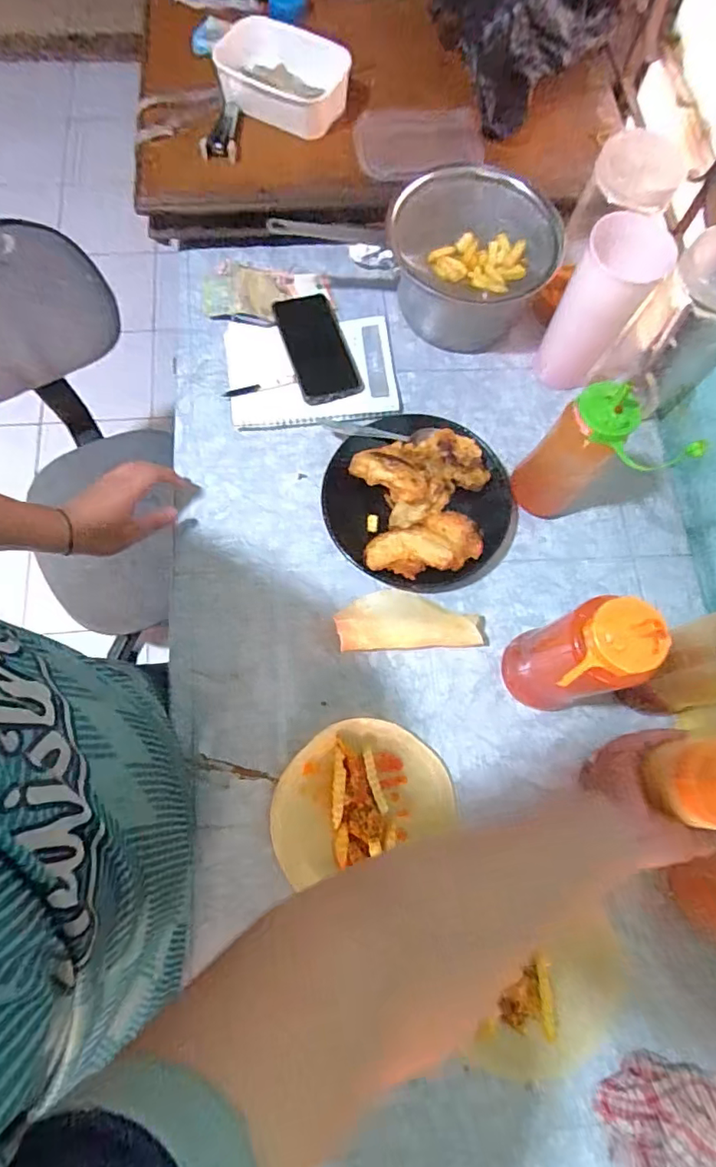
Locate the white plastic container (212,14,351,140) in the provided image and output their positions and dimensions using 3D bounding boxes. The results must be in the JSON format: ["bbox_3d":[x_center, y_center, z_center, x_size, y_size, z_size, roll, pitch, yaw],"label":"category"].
[{"bbox_3d":[-0.098,-0.665,0.722,0.172,0.058,0.123,6,72,0],"label":"white plastic container"}]

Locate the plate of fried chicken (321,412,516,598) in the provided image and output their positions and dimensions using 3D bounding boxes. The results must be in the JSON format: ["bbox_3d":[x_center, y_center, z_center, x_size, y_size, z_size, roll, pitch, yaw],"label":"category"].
[{"bbox_3d":[0.073,-0.104,0.632,0.222,0.062,0.209,1,73,-2],"label":"plate of fried chicken"}]

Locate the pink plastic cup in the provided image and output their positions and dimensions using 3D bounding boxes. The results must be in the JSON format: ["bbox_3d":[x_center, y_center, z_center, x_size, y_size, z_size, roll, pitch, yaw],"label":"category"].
[{"bbox_3d":[0.284,-0.331,0.644,0.086,0.202,0.089,1,73,-2],"label":"pink plastic cup"}]

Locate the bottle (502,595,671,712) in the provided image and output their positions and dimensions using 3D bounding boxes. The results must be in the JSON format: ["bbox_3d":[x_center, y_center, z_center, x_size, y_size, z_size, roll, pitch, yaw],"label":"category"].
[{"bbox_3d":[0.197,0.072,0.508,0.079,0.214,0.076,1,73,-2],"label":"bottle"}]

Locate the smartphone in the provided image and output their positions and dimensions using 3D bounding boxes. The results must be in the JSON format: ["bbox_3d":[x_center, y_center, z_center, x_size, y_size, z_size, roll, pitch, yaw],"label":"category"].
[{"bbox_3d":[-0.053,-0.306,0.705,0.079,0.012,0.166,-17,74,-7],"label":"smartphone"}]

